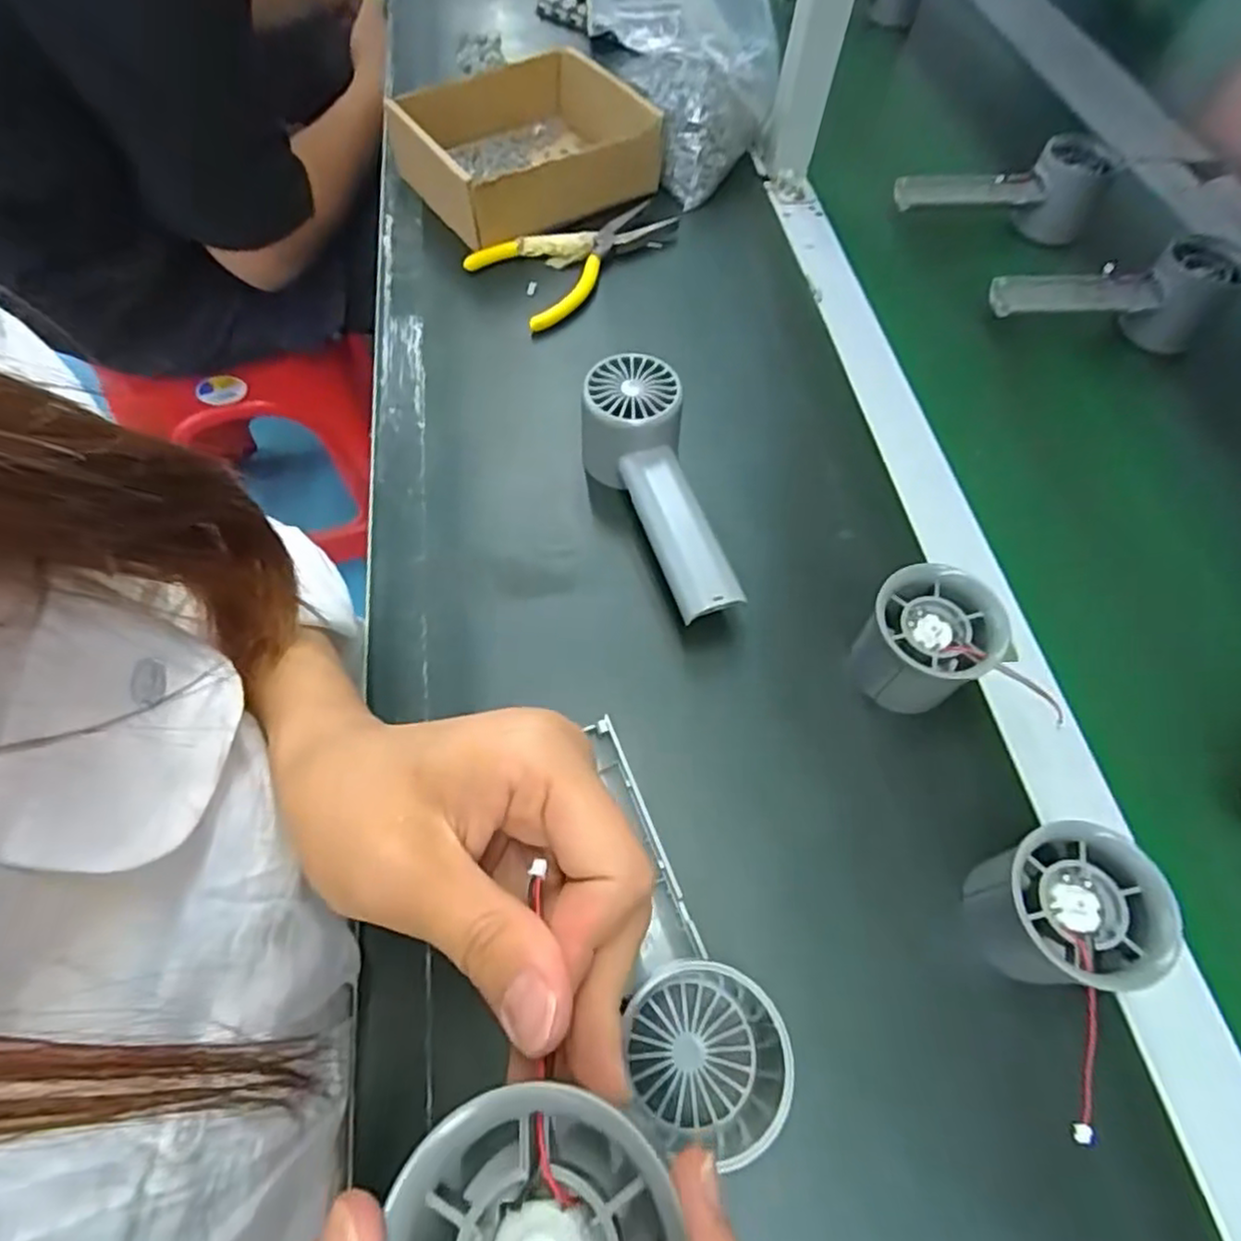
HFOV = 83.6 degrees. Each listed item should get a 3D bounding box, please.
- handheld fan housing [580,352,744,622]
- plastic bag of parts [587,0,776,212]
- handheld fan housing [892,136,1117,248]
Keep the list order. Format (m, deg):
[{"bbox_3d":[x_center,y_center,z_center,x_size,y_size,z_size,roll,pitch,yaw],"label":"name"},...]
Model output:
[{"bbox_3d":[0.017,-0.066,0.372,0.054,0.054,0.151,-10,61,-7],"label":"handheld fan housing"},{"bbox_3d":[0.041,-0.454,0.518,0.160,0.195,0.157,6,60,3],"label":"plastic bag of parts"},{"bbox_3d":[0.293,-0.335,0.549,0.159,0.056,0.057,0,60,-1],"label":"handheld fan housing"}]

